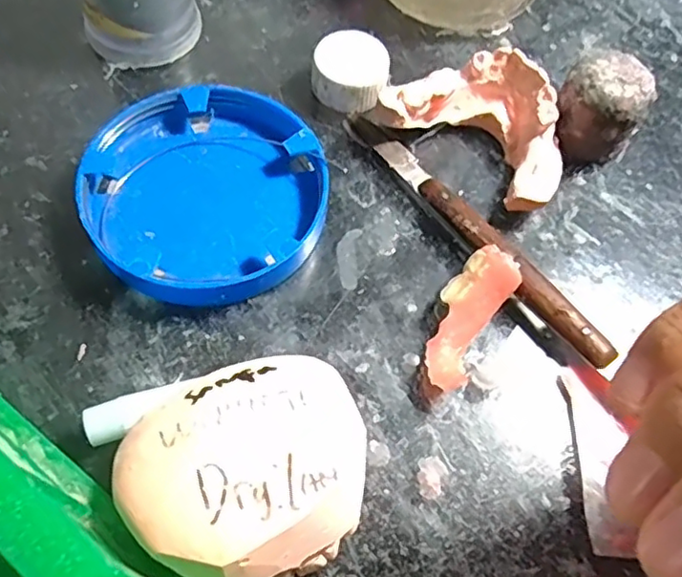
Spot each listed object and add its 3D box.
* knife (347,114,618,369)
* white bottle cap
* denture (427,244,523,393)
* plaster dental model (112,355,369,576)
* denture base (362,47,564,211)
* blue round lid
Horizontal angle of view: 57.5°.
[{"bbox_3d":[0.044,-0.022,0.213,0.012,0.012,0.123,-31,69,-17],"label":"knife"},{"bbox_3d":[0.004,-0.082,0.237,0.026,0.017,0.026,1,63,-3],"label":"white bottle cap"},{"bbox_3d":[0.038,0.009,0.195,0.018,0.016,0.047,30,65,11],"label":"denture"},{"bbox_3d":[-0.022,0.048,0.162,0.061,0.031,0.052,-23,67,-14],"label":"plaster dental model"},{"bbox_3d":[0.051,-0.059,0.224,0.066,0.026,0.046,33,66,13],"label":"denture base"},{"bbox_3d":[-0.044,-0.033,0.210,0.078,0.015,0.078,1,63,-3],"label":"blue round lid"}]

